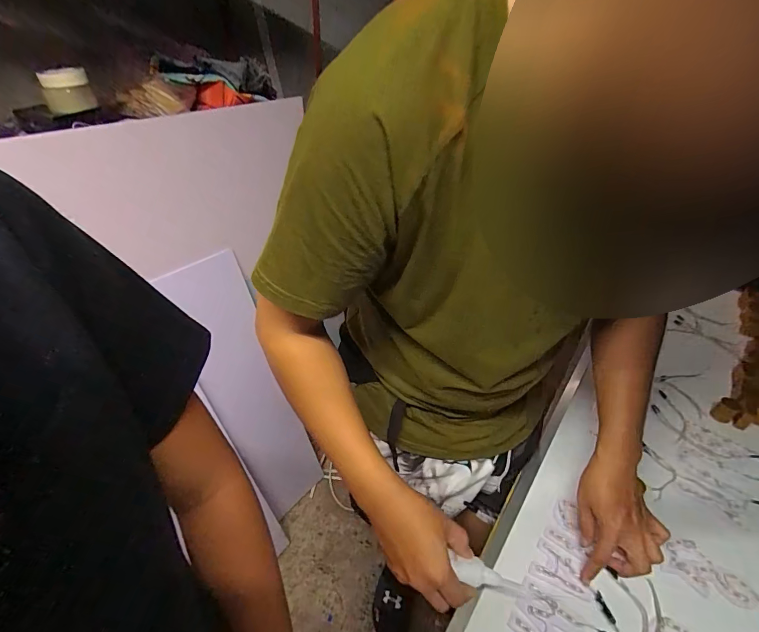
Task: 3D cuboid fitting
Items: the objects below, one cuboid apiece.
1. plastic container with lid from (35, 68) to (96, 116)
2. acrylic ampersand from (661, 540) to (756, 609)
[{"bbox_3d":[-0.728,-0.525,0.893,0.096,0.085,0.083,-20,41,-27],"label":"plastic container with lid"},{"bbox_3d":[0.467,0.364,0.540,0.104,0.006,0.065,23,43,23],"label":"acrylic ampersand"}]

